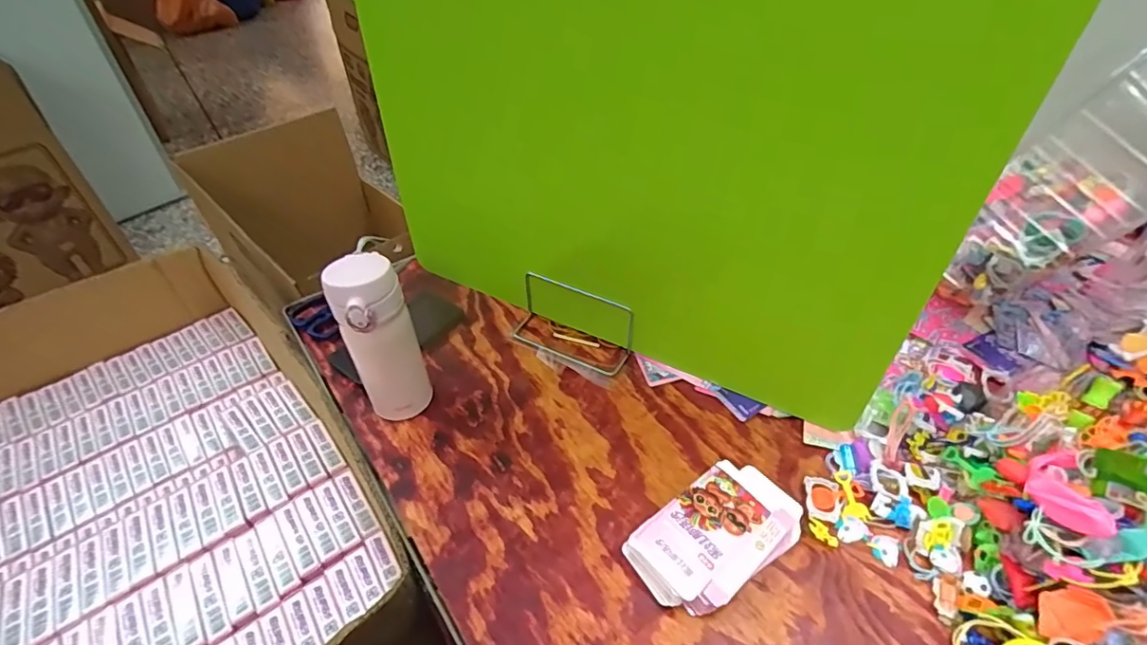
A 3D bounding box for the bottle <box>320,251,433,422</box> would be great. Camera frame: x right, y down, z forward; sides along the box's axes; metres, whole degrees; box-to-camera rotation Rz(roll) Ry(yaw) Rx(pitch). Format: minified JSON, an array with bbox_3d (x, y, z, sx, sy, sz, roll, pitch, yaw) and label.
[{"bbox_3d":[-0.197,0.026,0.559,0.070,0.194,0.072,-19,46,-19],"label":"bottle"}]

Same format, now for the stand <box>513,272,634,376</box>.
[{"bbox_3d":[-0.008,-0.002,0.667,0.160,0.082,0.054,21,47,21],"label":"stand"}]

